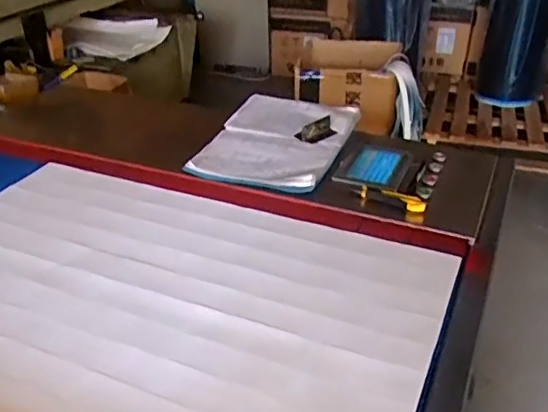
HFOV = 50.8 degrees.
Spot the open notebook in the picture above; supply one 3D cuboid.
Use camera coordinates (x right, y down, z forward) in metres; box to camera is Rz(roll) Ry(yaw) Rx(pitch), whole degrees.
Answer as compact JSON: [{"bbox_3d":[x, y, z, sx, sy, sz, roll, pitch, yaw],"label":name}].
[{"bbox_3d":[0.011,-0.164,1.374,0.313,0.028,0.435,12,34,20],"label":"open notebook"}]

